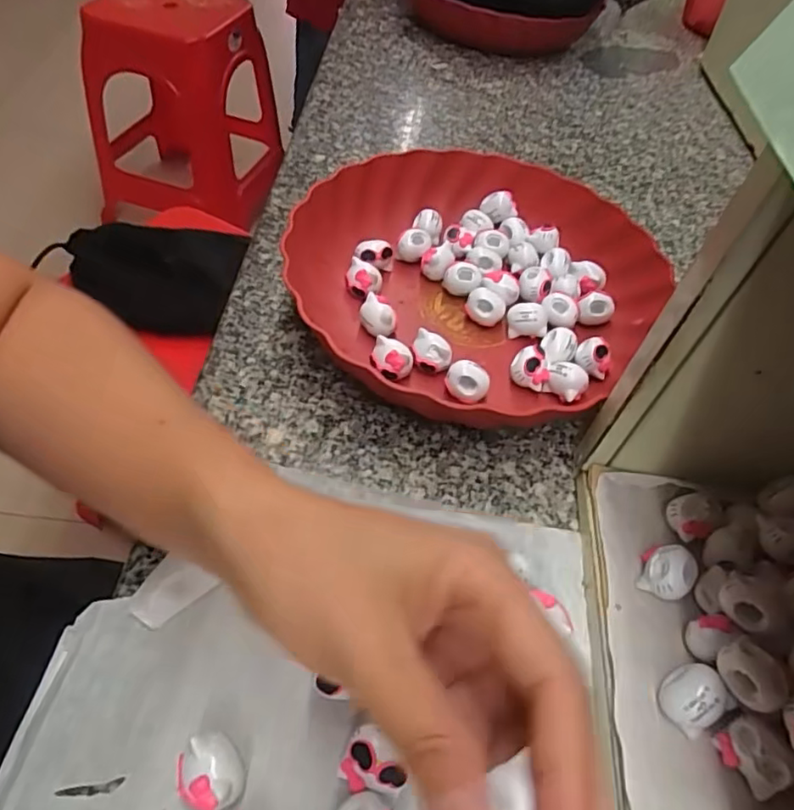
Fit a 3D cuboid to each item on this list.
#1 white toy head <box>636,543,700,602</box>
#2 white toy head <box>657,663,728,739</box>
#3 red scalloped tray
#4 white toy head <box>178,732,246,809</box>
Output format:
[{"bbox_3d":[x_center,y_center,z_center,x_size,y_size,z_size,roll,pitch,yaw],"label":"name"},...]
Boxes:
[{"bbox_3d":[0.123,0.077,0.269,0.021,0.020,0.022,17,52,6],"label":"white toy head"},{"bbox_3d":[0.118,0.118,0.237,0.024,0.021,0.022,4,52,-5],"label":"white toy head"},{"bbox_3d":[0.057,-0.079,0.391,0.235,0.047,0.244,-14,55,-17],"label":"red scalloped tray"},{"bbox_3d":[-0.067,0.135,0.218,0.023,0.019,0.024,4,52,-5],"label":"white toy head"}]

